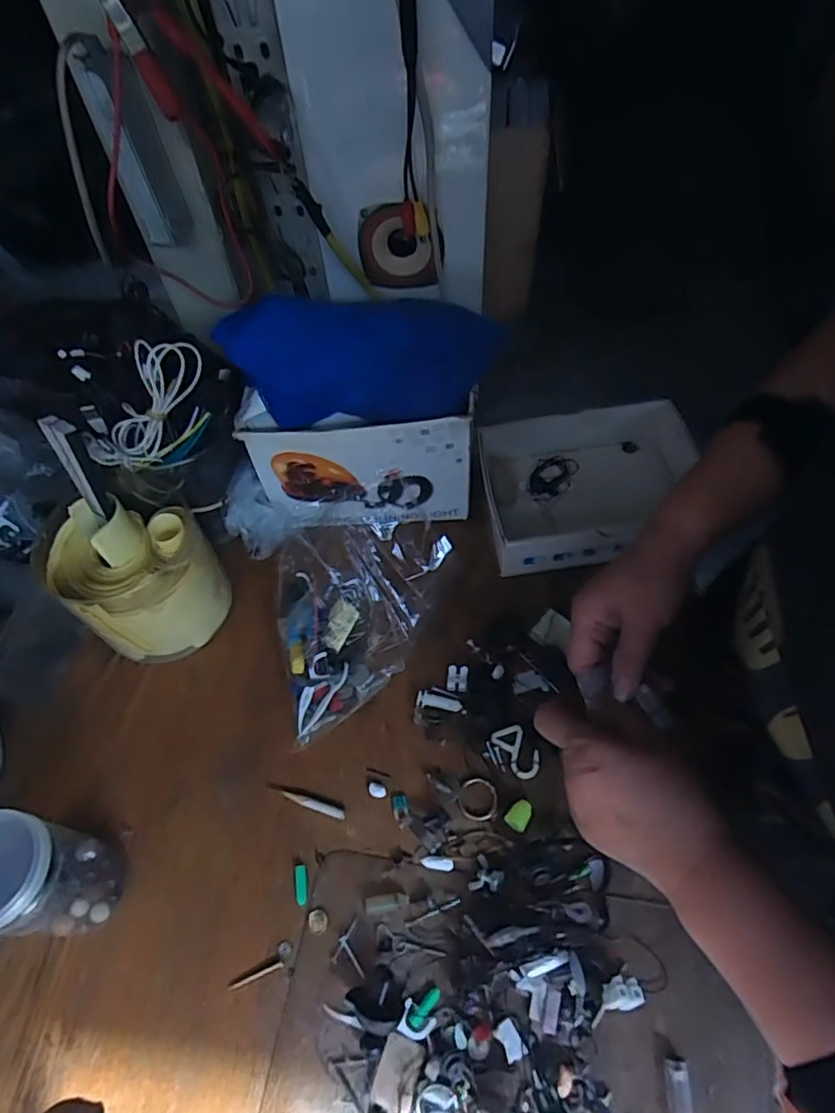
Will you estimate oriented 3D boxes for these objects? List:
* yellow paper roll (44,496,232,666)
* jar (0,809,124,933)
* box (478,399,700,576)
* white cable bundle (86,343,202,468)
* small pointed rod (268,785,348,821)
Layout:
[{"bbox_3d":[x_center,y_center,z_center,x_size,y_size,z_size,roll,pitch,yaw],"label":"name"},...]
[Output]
[{"bbox_3d":[-0.240,0.015,0.514,0.119,0.116,0.113,-35,62,-18],"label":"yellow paper roll"},{"bbox_3d":[-0.245,0.211,0.381,0.059,0.121,0.061,-1,57,2],"label":"jar"},{"bbox_3d":[0.167,-0.069,0.570,0.205,0.057,0.150,-6,57,-1],"label":"box"},{"bbox_3d":[-0.224,-0.119,0.481,0.154,0.058,0.055,-43,55,26],"label":"white cable bundle"},{"bbox_3d":[-0.089,0.193,0.459,0.066,0.006,0.008,15,59,12],"label":"small pointed rod"}]

